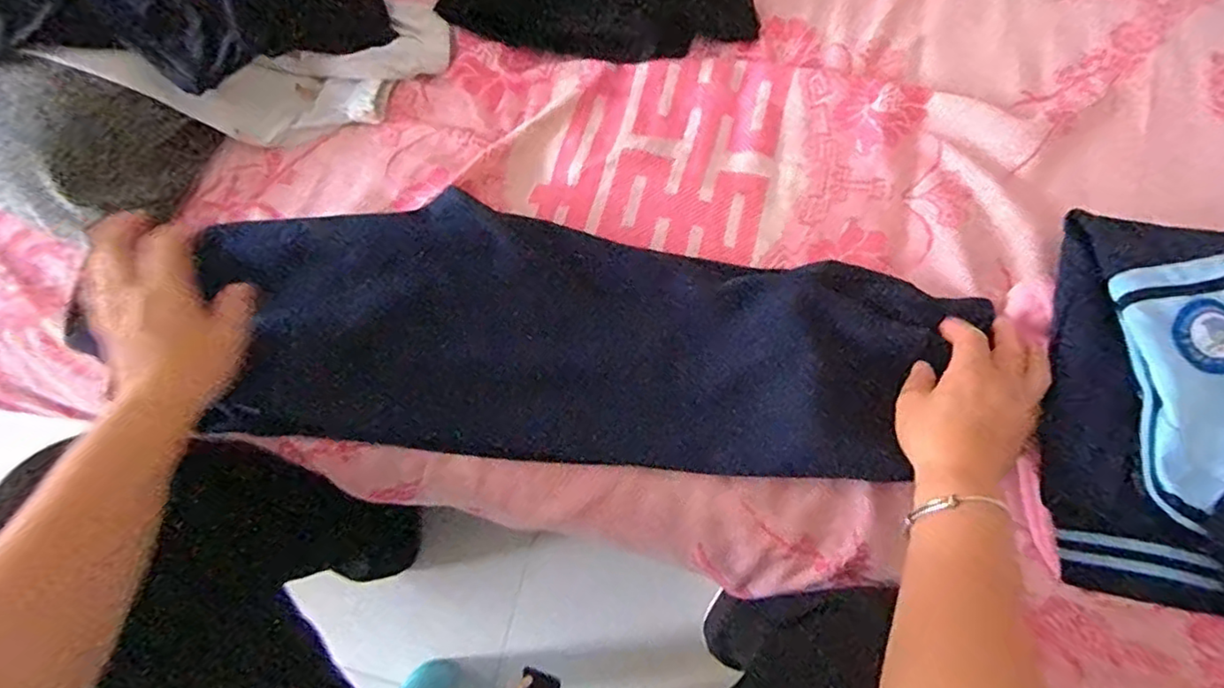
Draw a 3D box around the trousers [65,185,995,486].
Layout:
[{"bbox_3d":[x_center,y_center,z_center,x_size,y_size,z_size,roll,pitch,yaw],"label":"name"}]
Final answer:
[{"bbox_3d":[-0.058,0.000,0.536,0.627,0.053,0.207,5,72,8],"label":"trousers"}]

